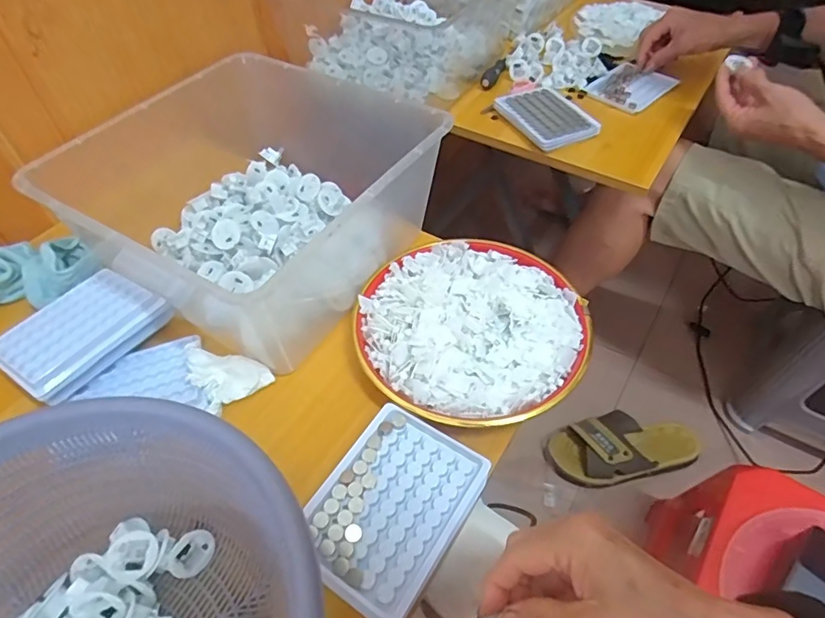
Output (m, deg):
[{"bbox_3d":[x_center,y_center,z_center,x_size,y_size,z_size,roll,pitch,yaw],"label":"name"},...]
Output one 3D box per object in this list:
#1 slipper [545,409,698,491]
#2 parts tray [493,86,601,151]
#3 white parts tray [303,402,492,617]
[{"bbox_3d":[0.370,0.241,0.920,0.251,0.060,0.111,-9,52,-7],"label":"slipper"},{"bbox_3d":[0.191,-0.278,0.744,0.097,0.013,0.138,-20,54,-15],"label":"parts tray"},{"bbox_3d":[-0.016,0.141,0.381,0.099,0.010,0.134,27,56,21],"label":"white parts tray"}]

